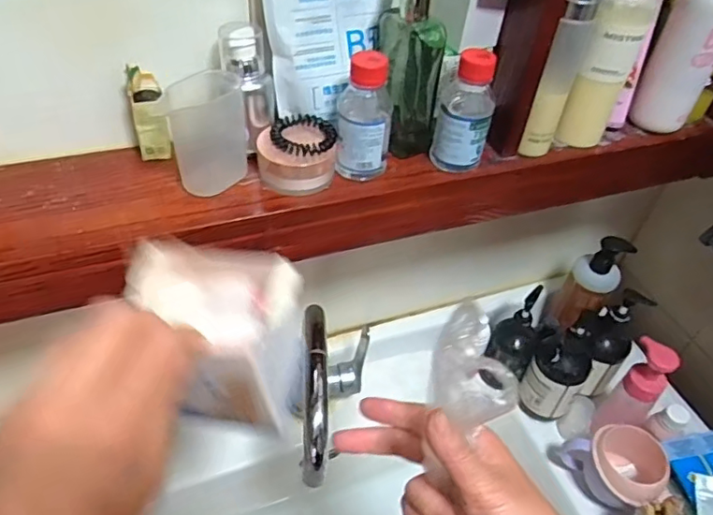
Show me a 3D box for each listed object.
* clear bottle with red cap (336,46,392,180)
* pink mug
[{"bbox_3d":[0.005,-0.107,0.461,0.042,0.112,0.035,7,45,1],"label":"clear bottle with red cap"},{"bbox_3d":[0.331,0.265,0.728,0.091,0.089,0.107,-22,51,-25],"label":"pink mug"}]

